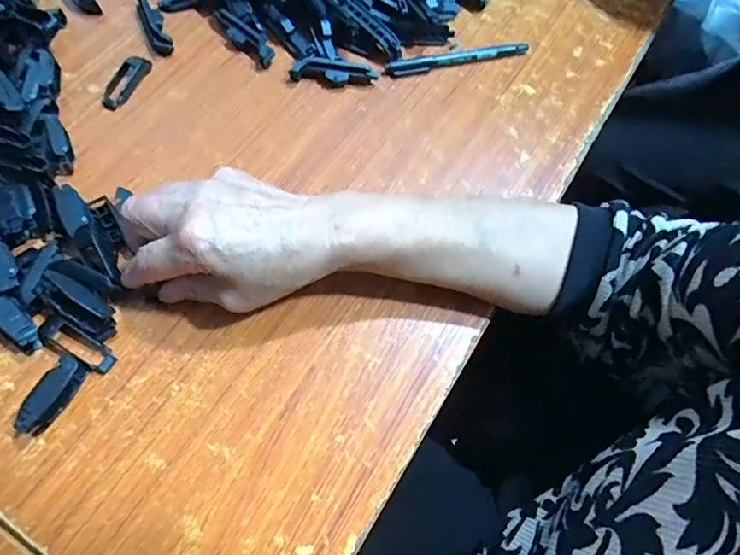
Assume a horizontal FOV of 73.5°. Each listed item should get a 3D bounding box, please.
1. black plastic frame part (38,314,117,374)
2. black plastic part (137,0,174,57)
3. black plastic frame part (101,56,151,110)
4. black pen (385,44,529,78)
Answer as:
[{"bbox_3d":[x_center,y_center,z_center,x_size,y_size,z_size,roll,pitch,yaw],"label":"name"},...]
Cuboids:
[{"bbox_3d":[-0.193,0.043,0.325,0.055,0.014,0.019,28,67,9],"label":"black plastic frame part"},{"bbox_3d":[-0.193,-0.228,0.442,0.017,0.018,0.071,-22,69,-12],"label":"black plastic part"},{"bbox_3d":[-0.206,-0.168,0.418,0.020,0.012,0.059,21,67,6],"label":"black plastic frame part"},{"bbox_3d":[0.081,-0.202,0.453,0.137,0.011,0.013,-14,68,-9],"label":"black pen"}]

